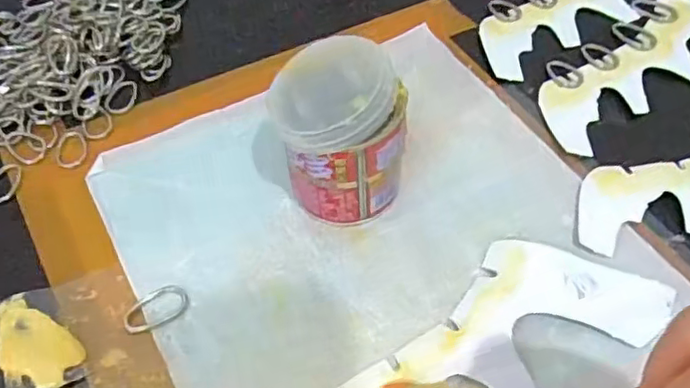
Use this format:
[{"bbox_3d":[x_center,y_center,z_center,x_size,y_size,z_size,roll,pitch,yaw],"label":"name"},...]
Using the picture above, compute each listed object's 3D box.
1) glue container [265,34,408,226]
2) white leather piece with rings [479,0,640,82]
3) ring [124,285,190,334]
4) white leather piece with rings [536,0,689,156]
[{"bbox_3d":[-0.002,-0.033,0.336,0.068,0.092,0.061,-2,54,-2],"label":"glue container"},{"bbox_3d":[0.186,-0.149,0.474,0.215,0.005,0.091,-27,59,-19],"label":"white leather piece with rings"},{"bbox_3d":[-0.099,0.059,0.326,0.035,0.004,0.021,-32,60,-21],"label":"ring"},{"bbox_3d":[0.215,-0.098,0.440,0.214,0.008,0.084,-27,59,-18],"label":"white leather piece with rings"}]

